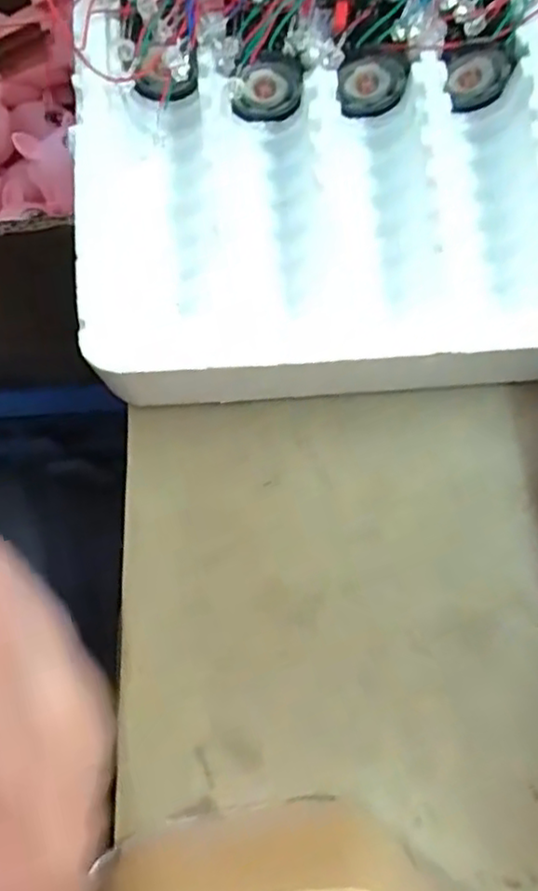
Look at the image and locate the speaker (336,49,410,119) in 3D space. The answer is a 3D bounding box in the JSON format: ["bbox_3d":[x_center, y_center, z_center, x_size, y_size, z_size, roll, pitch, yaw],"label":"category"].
[{"bbox_3d":[0.033,-0.116,0.221,0.022,0.024,0.006,-3,78,0],"label":"speaker"}]

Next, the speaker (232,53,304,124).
[{"bbox_3d":[0.000,-0.115,0.220,0.022,0.023,0.006,-11,78,-1],"label":"speaker"}]

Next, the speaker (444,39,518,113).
[{"bbox_3d":[0.067,-0.119,0.221,0.024,0.021,0.007,-14,78,-2],"label":"speaker"}]

